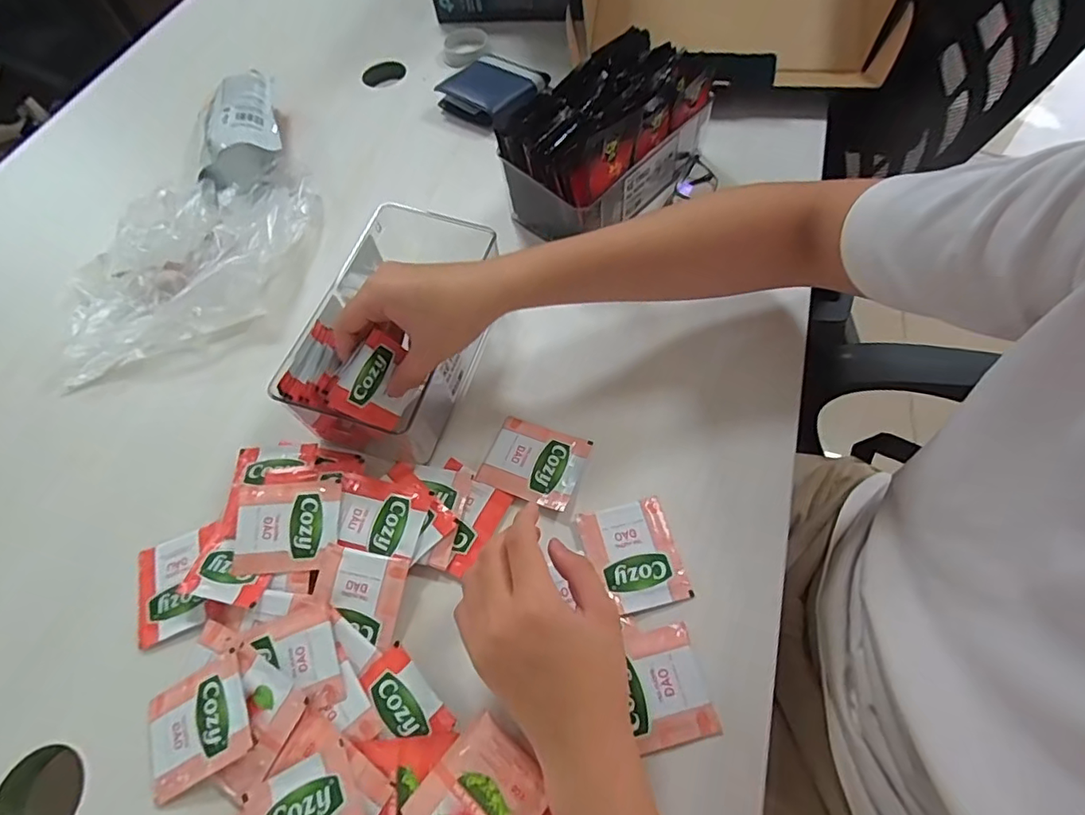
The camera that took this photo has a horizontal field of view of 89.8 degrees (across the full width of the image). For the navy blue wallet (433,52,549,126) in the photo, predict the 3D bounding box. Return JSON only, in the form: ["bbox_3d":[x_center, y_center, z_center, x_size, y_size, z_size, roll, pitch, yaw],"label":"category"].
[{"bbox_3d":[-0.060,-0.387,0.667,0.107,0.025,0.110,29,67,19],"label":"navy blue wallet"}]

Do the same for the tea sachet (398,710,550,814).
[{"bbox_3d":[-0.037,0.233,0.321,0.064,0.008,0.074,36,69,22],"label":"tea sachet"}]

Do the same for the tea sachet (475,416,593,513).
[{"bbox_3d":[-0.006,0.041,0.434,0.075,0.007,0.065,18,64,14],"label":"tea sachet"}]

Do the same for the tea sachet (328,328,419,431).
[{"bbox_3d":[-0.123,-0.018,0.420,0.006,0.069,0.064,26,83,30],"label":"tea sachet"}]

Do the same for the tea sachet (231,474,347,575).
[{"bbox_3d":[-0.189,0.086,0.405,0.075,0.008,0.069,-1,69,-2],"label":"tea sachet"}]

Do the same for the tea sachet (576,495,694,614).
[{"bbox_3d":[0.065,0.106,0.392,0.063,0.007,0.074,-15,60,-4],"label":"tea sachet"}]

